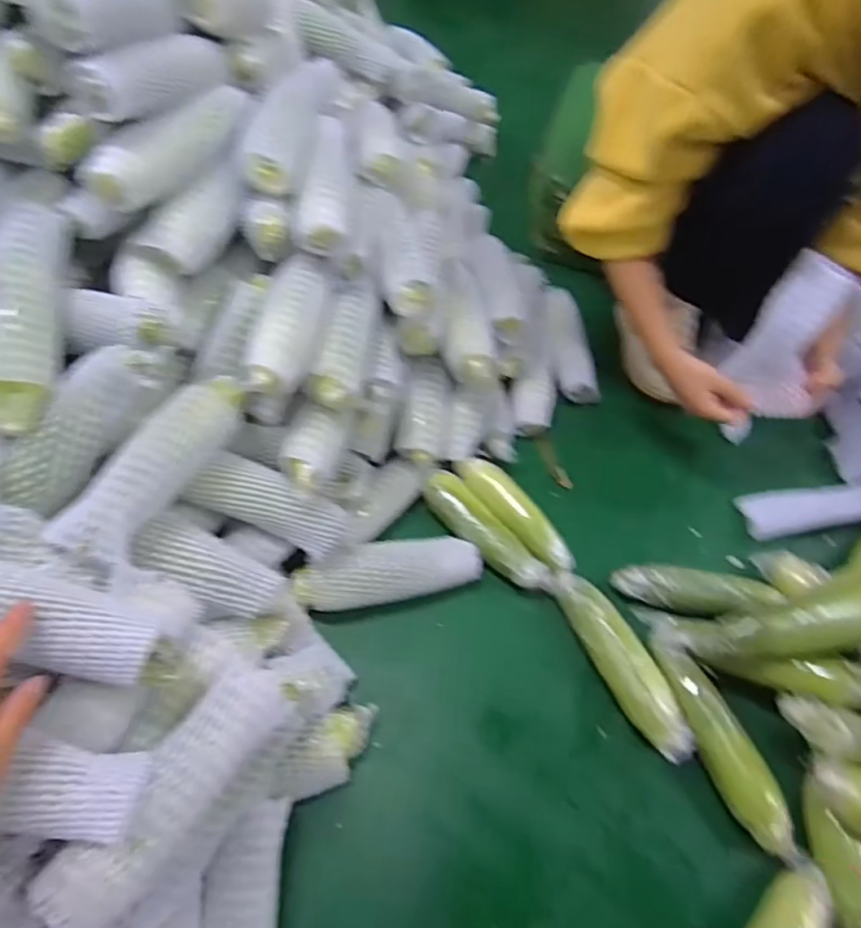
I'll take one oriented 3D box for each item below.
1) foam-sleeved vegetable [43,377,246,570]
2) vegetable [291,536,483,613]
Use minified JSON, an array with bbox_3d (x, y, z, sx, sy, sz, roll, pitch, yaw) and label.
[{"bbox_3d":[-0.269,-0.003,0.601,0.069,0.053,0.238,19,57,9],"label":"foam-sleeved vegetable"},{"bbox_3d":[-0.052,0.135,0.742,0.233,0.052,0.065,-8,56,-9],"label":"vegetable"}]

